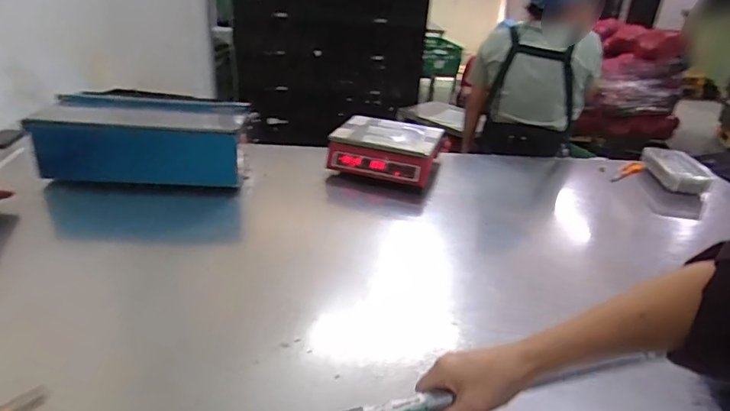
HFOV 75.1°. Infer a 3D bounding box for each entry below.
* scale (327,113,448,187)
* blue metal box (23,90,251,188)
[{"bbox_3d":[0.063,-0.162,1.440,0.317,0.125,0.241,13,28,16],"label":"scale"},{"bbox_3d":[-0.585,-0.179,1.299,0.524,0.172,0.272,3,27,-4],"label":"blue metal box"}]

